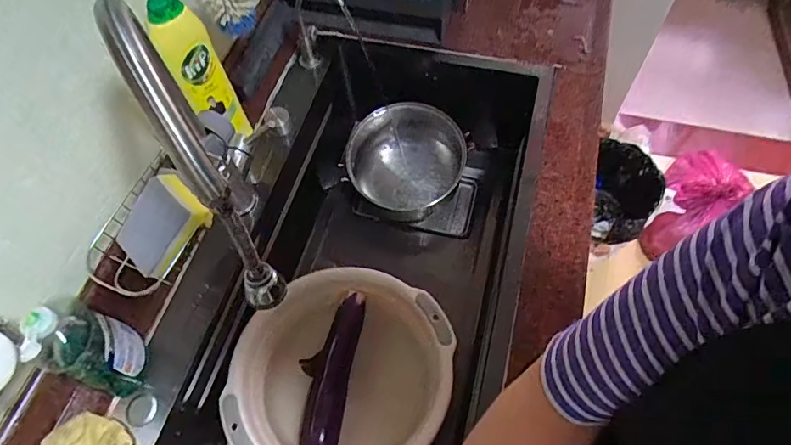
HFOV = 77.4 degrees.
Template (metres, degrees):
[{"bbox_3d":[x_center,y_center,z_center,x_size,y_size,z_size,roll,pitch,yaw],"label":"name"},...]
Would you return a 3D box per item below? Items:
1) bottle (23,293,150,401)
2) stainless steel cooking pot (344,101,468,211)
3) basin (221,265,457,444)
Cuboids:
[{"bbox_3d":[-0.352,0.127,0.542,0.086,0.160,0.074,16,62,11],"label":"bottle"},{"bbox_3d":[0.021,-0.118,0.904,0.213,0.105,0.184,7,80,-4],"label":"stainless steel cooking pot"},{"bbox_3d":[-0.084,0.226,0.720,0.295,0.103,0.294,-1,60,2],"label":"basin"}]

